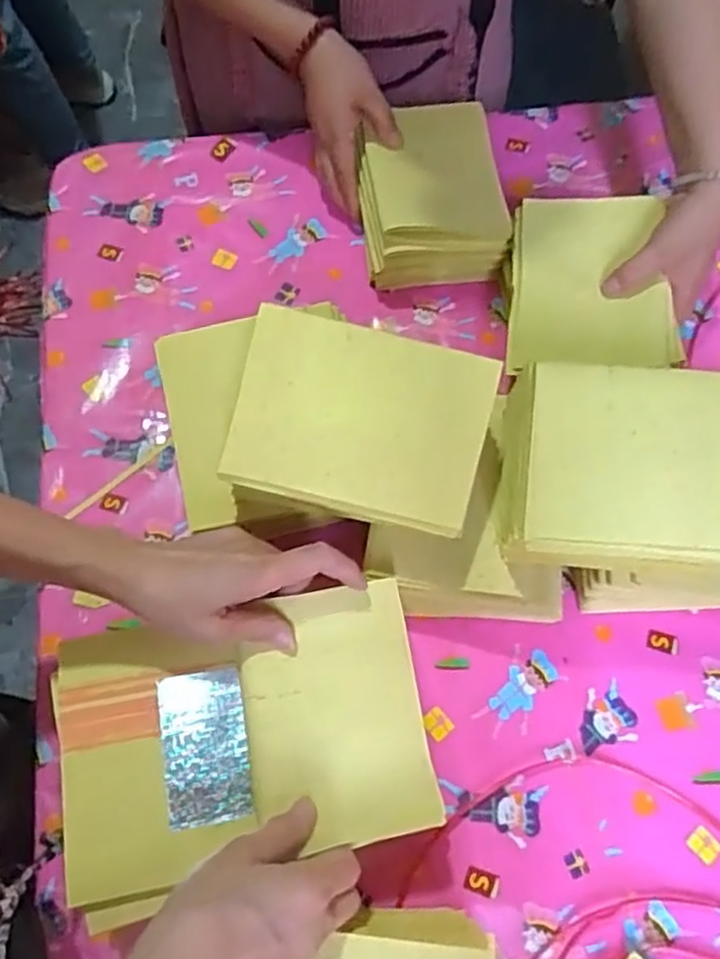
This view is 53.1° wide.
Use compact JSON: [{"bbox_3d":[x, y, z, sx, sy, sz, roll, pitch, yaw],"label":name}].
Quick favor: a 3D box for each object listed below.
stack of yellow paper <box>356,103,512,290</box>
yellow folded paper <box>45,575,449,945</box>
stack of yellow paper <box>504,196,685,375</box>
[{"bbox_3d":[0.063,-0.265,0.667,0.122,0.079,0.162,-6,72,-2],"label":"stack of yellow paper"},{"bbox_3d":[-0.074,0.167,0.465,0.231,0.020,0.164,-12,72,-4],"label":"yellow folded paper"},{"bbox_3d":[0.190,-0.166,0.603,0.132,0.023,0.147,-2,86,12],"label":"stack of yellow paper"}]

